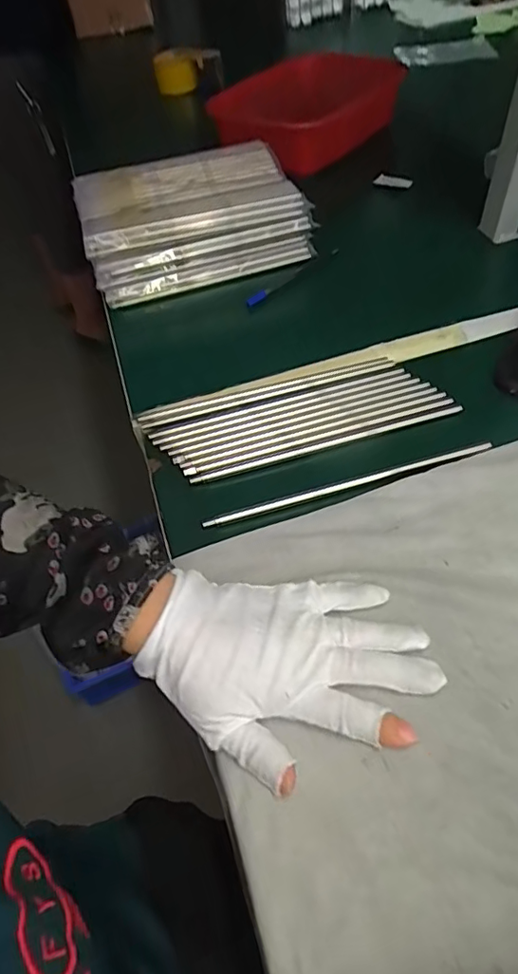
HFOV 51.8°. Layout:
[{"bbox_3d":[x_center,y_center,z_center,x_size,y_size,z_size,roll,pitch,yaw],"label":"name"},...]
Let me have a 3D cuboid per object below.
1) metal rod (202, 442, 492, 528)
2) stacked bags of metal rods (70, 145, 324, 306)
[{"bbox_3d":[0.069,-0.002,0.399,0.223,0.004,0.008,-15,53,-6],"label":"metal rod"},{"bbox_3d":[-0.082,-0.315,0.619,0.234,0.064,0.183,-17,53,-8],"label":"stacked bags of metal rods"}]

